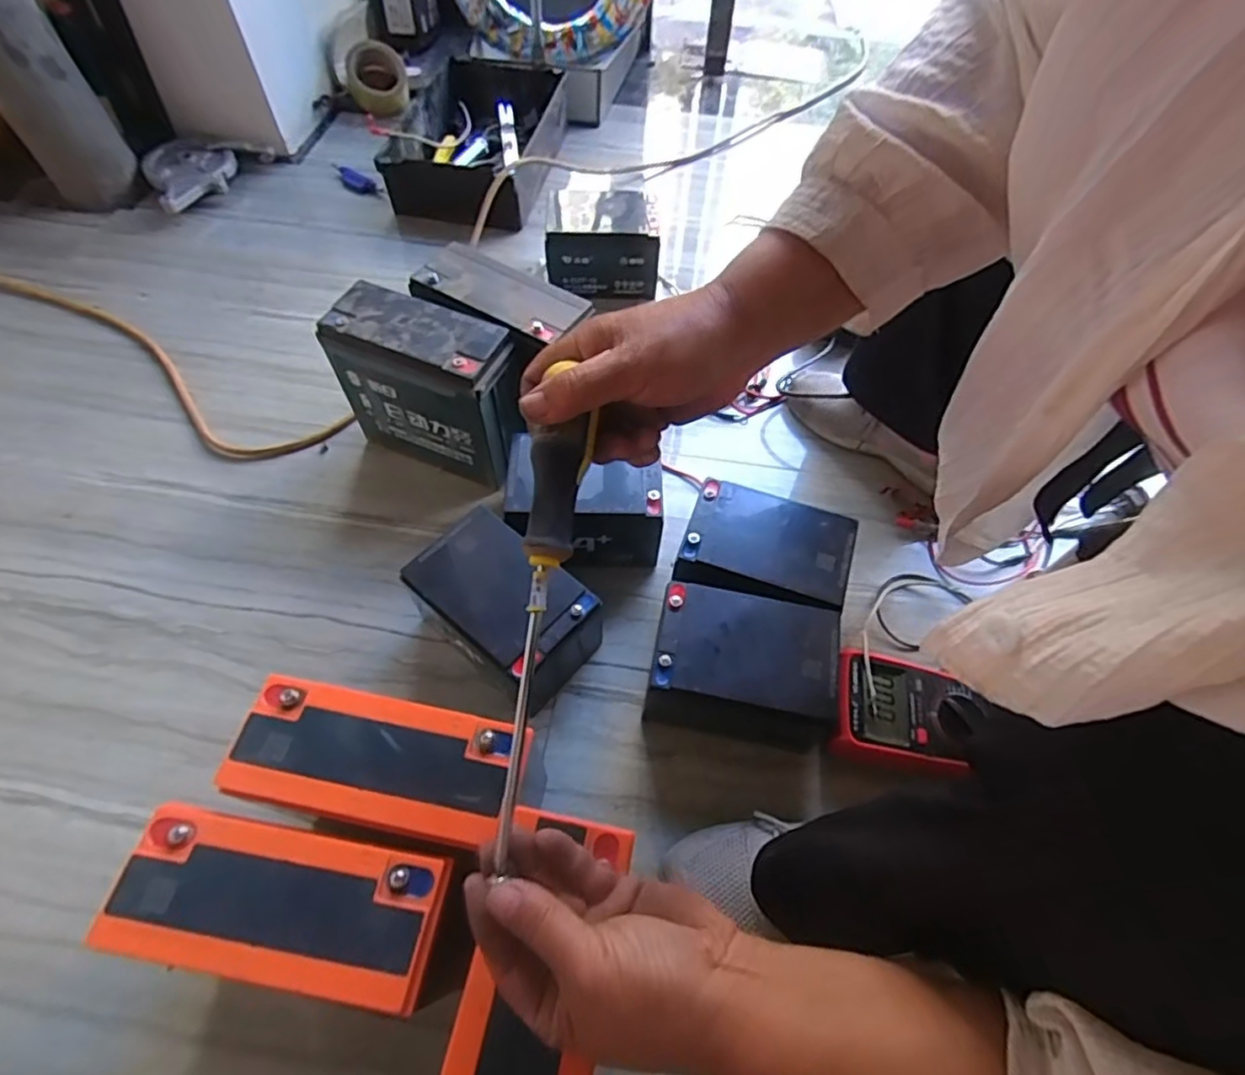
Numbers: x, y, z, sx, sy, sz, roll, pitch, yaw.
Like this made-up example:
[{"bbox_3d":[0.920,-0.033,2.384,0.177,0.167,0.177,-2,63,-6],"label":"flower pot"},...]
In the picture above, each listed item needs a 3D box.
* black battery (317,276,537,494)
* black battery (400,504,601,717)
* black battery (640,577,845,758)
[{"bbox_3d":[-0.204,-0.155,0.687,0.193,0.182,0.078,22,60,9],"label":"black battery"},{"bbox_3d":[-0.108,0.072,0.591,0.161,0.112,0.099,38,64,18],"label":"black battery"},{"bbox_3d":[0.103,0.122,0.573,0.156,0.110,0.113,6,59,0],"label":"black battery"}]

